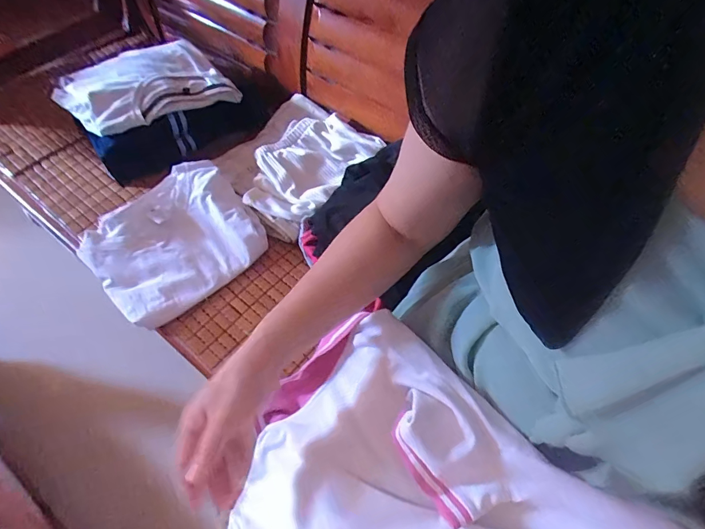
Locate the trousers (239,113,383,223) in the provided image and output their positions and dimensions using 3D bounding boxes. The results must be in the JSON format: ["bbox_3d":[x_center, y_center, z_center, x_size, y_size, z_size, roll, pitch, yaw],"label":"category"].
[{"bbox_3d":[-0.080,-0.177,0.691,0.153,0.034,0.245,32,65,18],"label":"trousers"}]

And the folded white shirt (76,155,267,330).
[{"bbox_3d":[-0.278,-0.040,0.611,0.241,0.050,0.204,-36,65,-18],"label":"folded white shirt"}]

